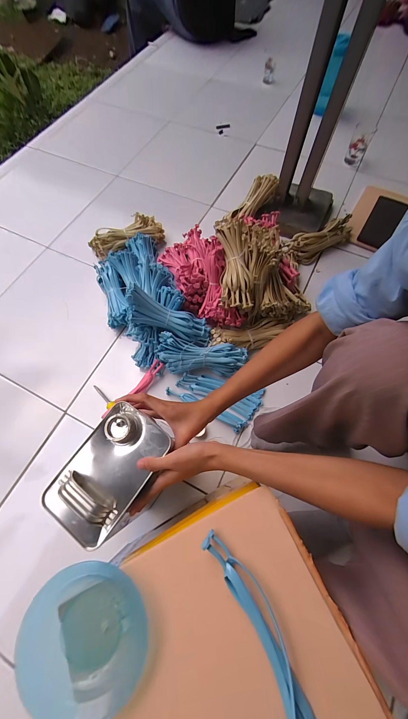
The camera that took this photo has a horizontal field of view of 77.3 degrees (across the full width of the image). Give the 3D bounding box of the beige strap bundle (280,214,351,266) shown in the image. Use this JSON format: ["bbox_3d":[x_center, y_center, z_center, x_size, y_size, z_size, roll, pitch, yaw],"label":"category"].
[{"bbox_3d":[0.349,-0.360,0.773,0.235,0.053,0.077,-26,70,-9],"label":"beige strap bundle"}]

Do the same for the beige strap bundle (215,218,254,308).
[{"bbox_3d":[0.068,-0.222,0.600,0.076,0.045,0.202,-6,90,-1],"label":"beige strap bundle"}]

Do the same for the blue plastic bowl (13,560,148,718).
[{"bbox_3d":[-0.128,0.292,0.269,0.121,0.026,0.125,0,68,1],"label":"blue plastic bowl"}]

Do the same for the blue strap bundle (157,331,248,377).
[{"bbox_3d":[-0.005,-0.014,0.604,0.211,0.061,0.074,6,68,3],"label":"blue strap bundle"}]

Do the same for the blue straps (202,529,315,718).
[{"bbox_3d":[0.060,0.283,0.266,0.036,0.019,0.198,-27,70,-9],"label":"blue straps"}]

